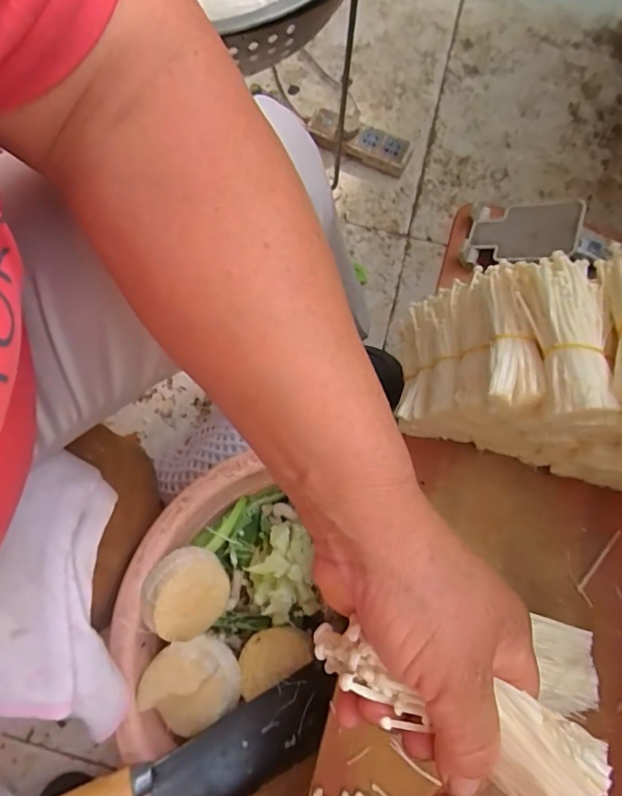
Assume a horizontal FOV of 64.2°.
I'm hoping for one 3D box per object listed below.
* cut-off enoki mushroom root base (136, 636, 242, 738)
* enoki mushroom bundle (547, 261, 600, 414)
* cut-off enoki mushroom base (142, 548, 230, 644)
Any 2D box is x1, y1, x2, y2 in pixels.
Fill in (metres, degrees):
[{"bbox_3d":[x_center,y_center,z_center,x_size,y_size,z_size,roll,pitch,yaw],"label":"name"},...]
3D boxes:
[{"bbox_3d":[-0.115,0.272,0.464,0.084,0.056,0.078,0,73,1],"label":"cut-off enoki mushroom root base"},{"bbox_3d":[0.148,-0.039,0.290,0.036,0.027,0.100,3,73,1],"label":"enoki mushroom bundle"},{"bbox_3d":[-0.123,0.196,0.493,0.079,0.027,0.085,45,71,-30],"label":"cut-off enoki mushroom base"}]

